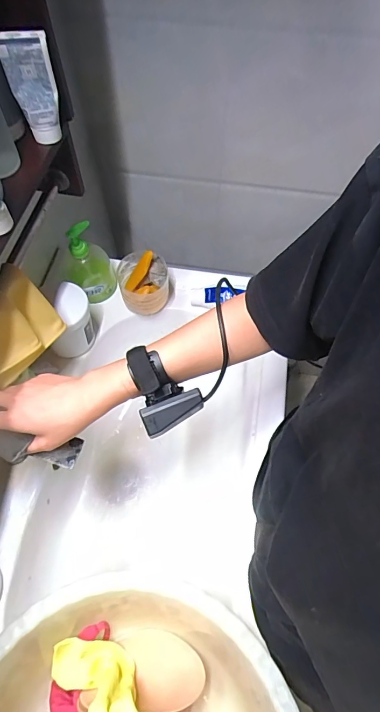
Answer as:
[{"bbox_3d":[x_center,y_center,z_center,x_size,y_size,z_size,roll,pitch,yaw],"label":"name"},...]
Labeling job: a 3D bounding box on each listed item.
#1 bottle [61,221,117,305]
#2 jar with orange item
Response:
[{"bbox_3d":[-0.183,-0.162,0.698,0.086,0.163,0.068,-18,62,-10],"label":"bottle"},{"bbox_3d":[-0.085,-0.137,0.710,0.087,0.124,0.088,0,60,0],"label":"jar with orange item"}]

